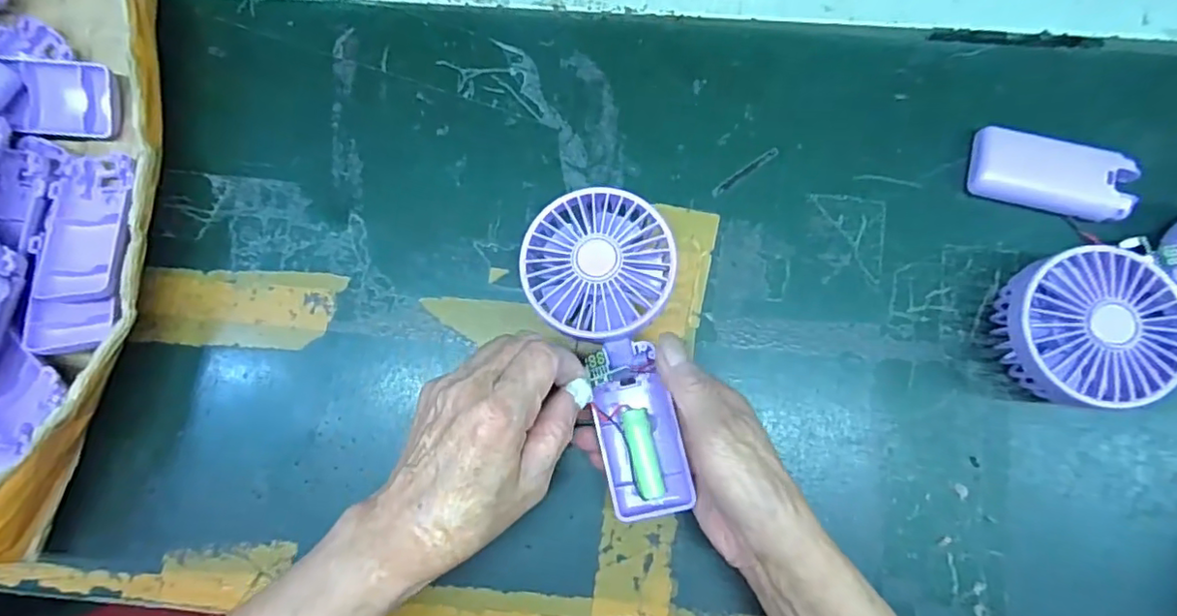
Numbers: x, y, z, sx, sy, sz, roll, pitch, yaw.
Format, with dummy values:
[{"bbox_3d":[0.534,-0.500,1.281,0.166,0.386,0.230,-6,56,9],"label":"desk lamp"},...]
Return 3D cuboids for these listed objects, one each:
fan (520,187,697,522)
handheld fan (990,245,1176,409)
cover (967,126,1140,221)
[{"bbox_3d":[0.016,0.023,0.325,0.079,0.034,0.180,-12,88,1],"label":"fan"},{"bbox_3d":[0.277,0.011,0.330,0.086,0.042,0.082,0,82,2],"label":"handheld fan"},{"bbox_3d":[0.281,-0.080,0.359,0.089,0.017,0.040,15,83,5],"label":"cover"}]

